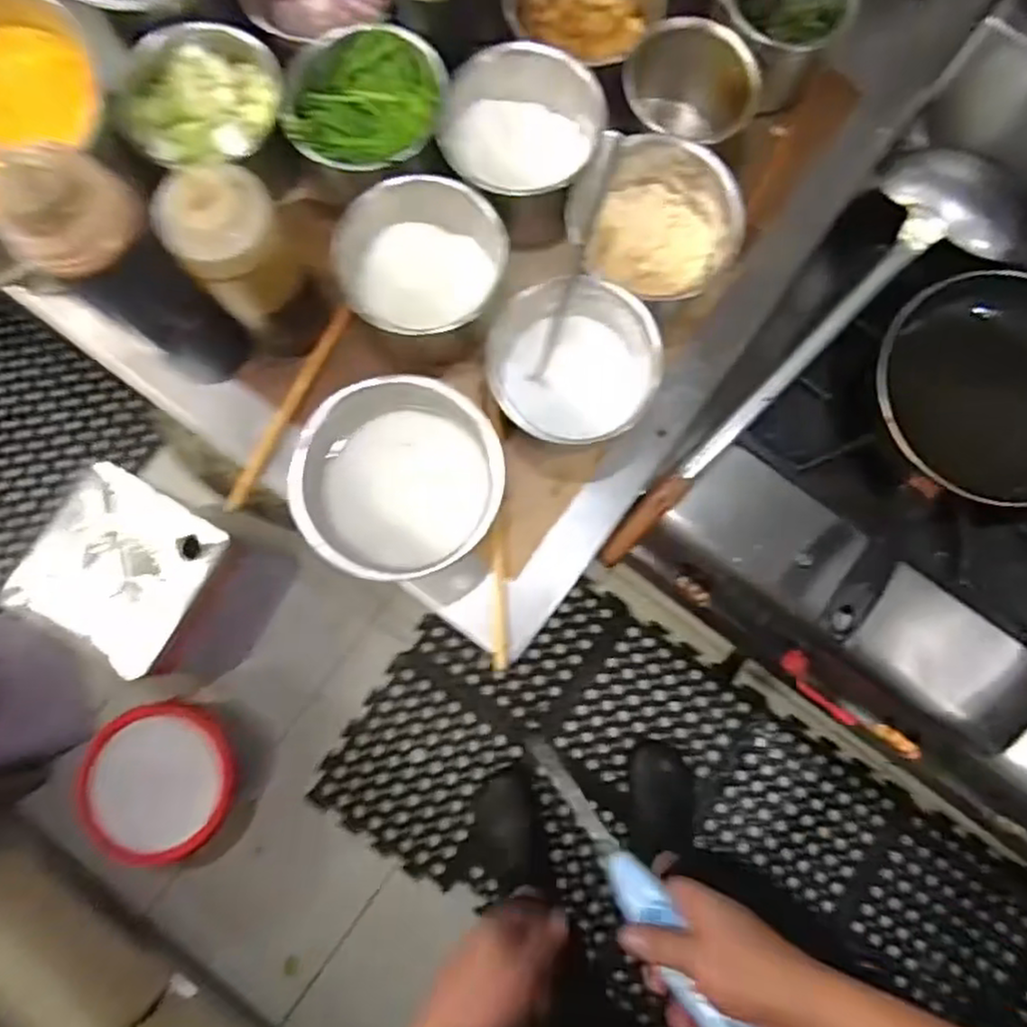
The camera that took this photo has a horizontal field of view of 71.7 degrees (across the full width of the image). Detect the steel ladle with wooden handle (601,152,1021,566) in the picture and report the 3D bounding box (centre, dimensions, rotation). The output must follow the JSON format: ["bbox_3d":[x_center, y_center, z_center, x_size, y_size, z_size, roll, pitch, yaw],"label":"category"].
[{"bbox_3d":[0.250,-0.126,0.621,0.117,0.076,0.458,42,83,7],"label":"steel ladle with wooden handle"}]

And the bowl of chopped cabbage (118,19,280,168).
[{"bbox_3d":[-0.228,-0.306,0.524,0.117,0.060,0.094,-30,81,-5],"label":"bowl of chopped cabbage"}]

